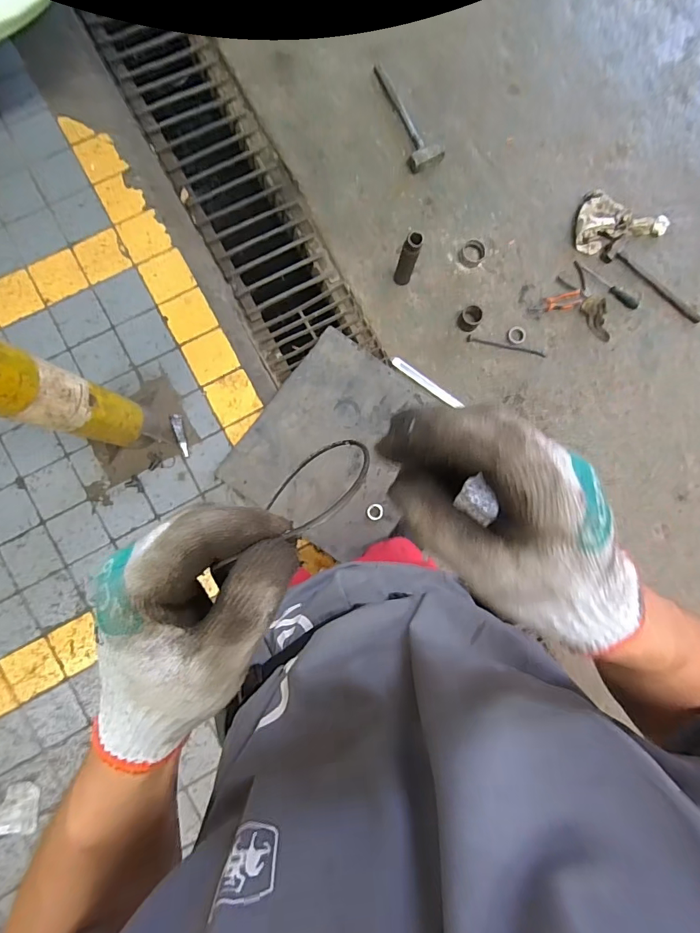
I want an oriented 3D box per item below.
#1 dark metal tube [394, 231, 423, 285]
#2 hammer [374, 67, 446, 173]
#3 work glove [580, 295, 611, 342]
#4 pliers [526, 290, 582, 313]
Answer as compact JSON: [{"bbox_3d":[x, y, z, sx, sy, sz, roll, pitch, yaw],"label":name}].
[{"bbox_3d":[0.181,-0.645,1.368,0.057,0.228,0.053,0,86,-3],"label":"dark metal tube"},{"bbox_3d":[0.204,-1.218,1.516,0.121,0.044,0.400,-20,87,-4],"label":"hammer"},{"bbox_3d":[0.859,-0.515,1.535,0.079,0.029,0.159,-10,87,-4],"label":"work glove"},{"bbox_3d":[0.711,-0.563,1.518,0.188,0.018,0.059,-13,87,-4],"label":"pliers"}]

